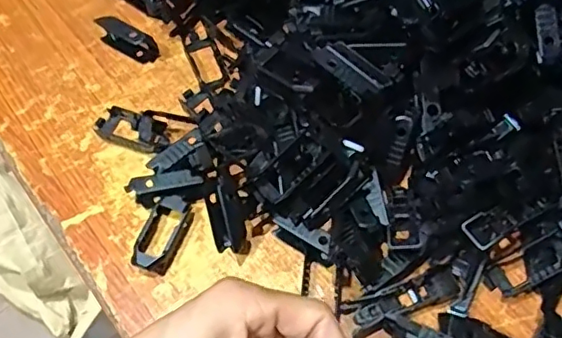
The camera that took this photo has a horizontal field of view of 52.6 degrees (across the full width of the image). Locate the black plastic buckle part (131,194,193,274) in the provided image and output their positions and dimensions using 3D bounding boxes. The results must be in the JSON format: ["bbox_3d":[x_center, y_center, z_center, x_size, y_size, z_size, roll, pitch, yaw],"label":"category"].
[{"bbox_3d":[-0.072,0.040,0.346,0.024,0.009,0.048,17,64,9],"label":"black plastic buckle part"}]

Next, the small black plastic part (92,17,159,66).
[{"bbox_3d":[-0.114,-0.097,0.418,0.044,0.024,0.015,26,65,13],"label":"small black plastic part"}]

